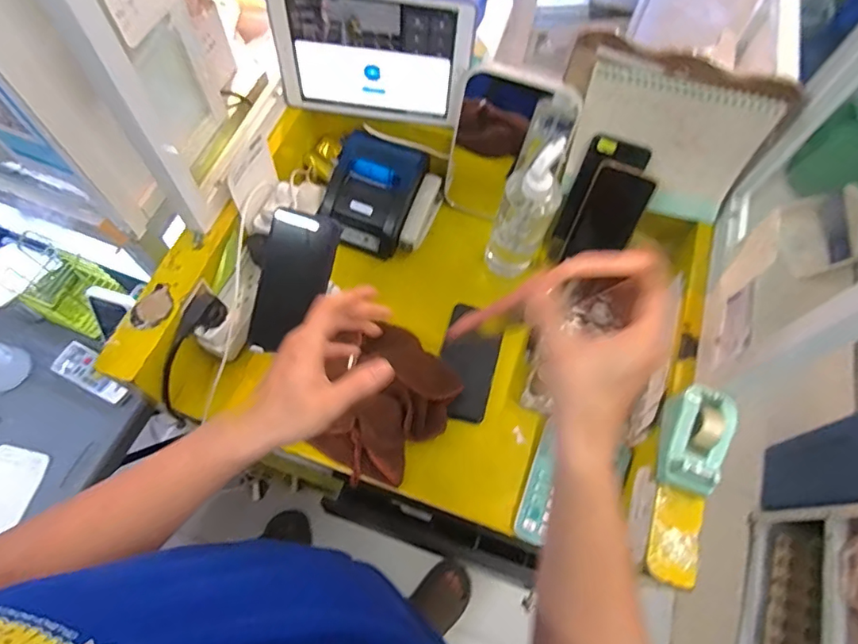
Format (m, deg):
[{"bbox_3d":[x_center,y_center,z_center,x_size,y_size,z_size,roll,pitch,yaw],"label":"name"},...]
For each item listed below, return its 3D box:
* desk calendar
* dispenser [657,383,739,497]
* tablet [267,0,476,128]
[{"bbox_3d":[0.266,-0.223,0.618,0.242,0.176,0.056,24,68,7],"label":"desk calendar"},{"bbox_3d":[0.270,0.119,0.528,0.057,0.047,0.104,22,67,6],"label":"dispenser"},{"bbox_3d":[-0.073,-0.323,0.647,0.239,0.163,0.013,10,57,3],"label":"tablet"}]

